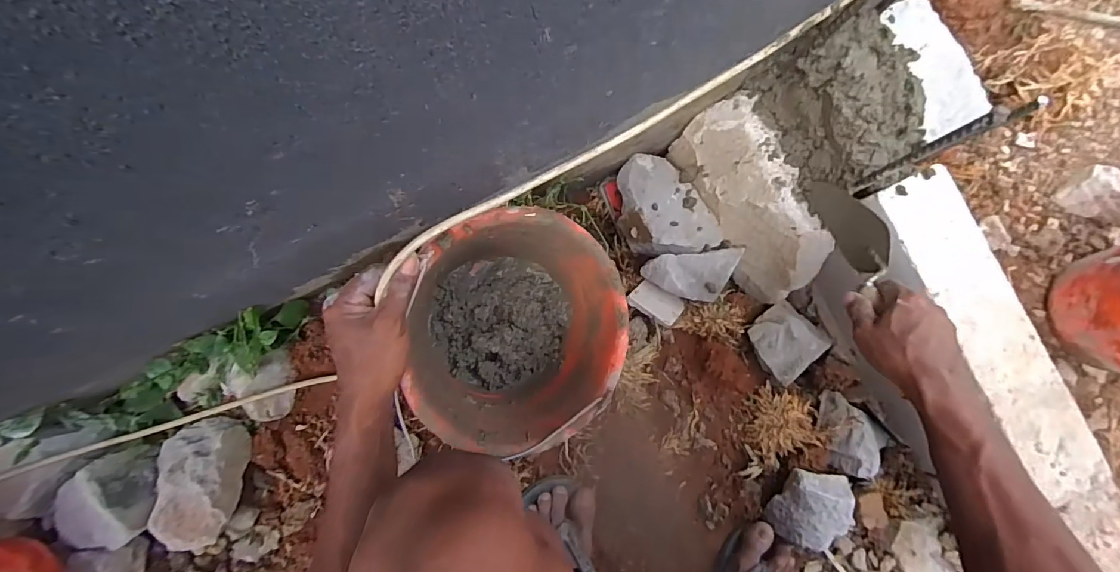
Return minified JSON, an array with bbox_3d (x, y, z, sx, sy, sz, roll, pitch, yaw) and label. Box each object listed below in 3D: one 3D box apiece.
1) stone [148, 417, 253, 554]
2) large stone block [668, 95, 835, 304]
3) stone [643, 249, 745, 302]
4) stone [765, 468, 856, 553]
[{"bbox_3d":[-0.430,0.238,0.574,0.099,0.057,0.145,-18,86,-4],"label":"stone"},{"bbox_3d":[0.290,-0.125,0.710,0.114,0.146,0.294,-30,87,-5],"label":"large stone block"},{"bbox_3d":[0.201,-0.013,0.716,0.139,0.041,0.072,-6,85,-3],"label":"stone"},{"bbox_3d":[0.345,0.304,0.651,0.093,0.045,0.100,21,84,-1],"label":"stone"}]

